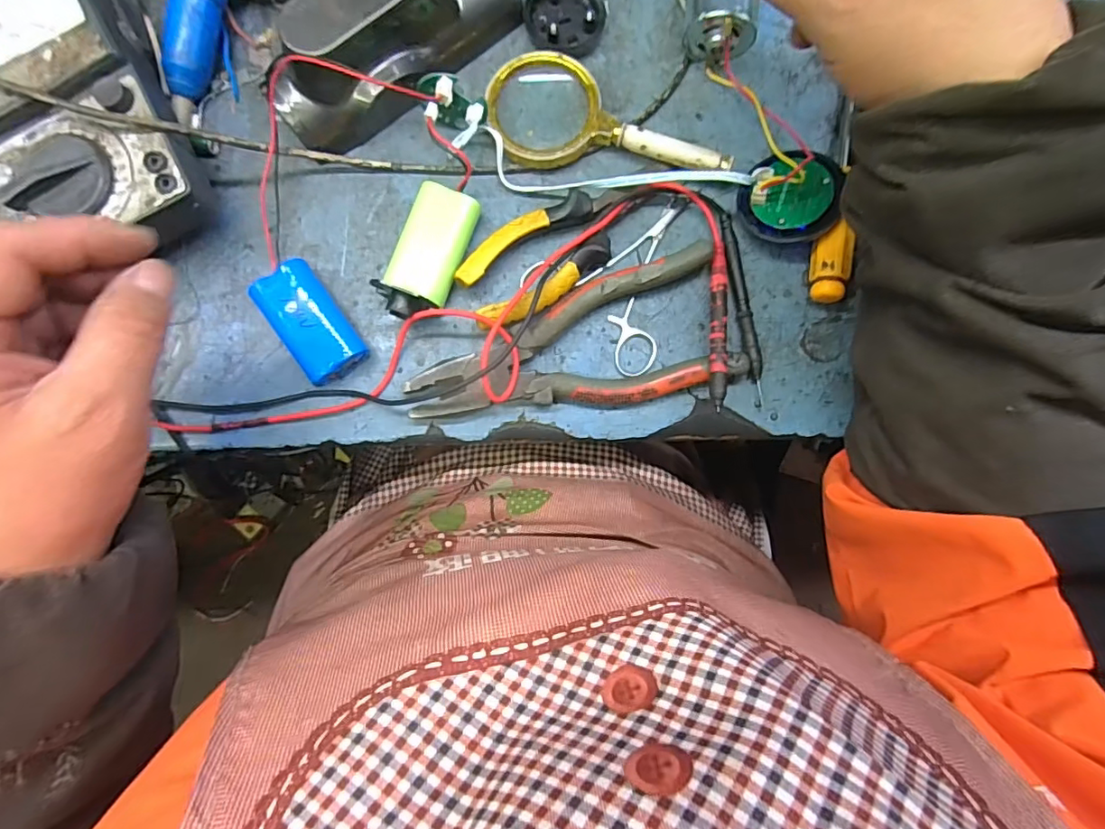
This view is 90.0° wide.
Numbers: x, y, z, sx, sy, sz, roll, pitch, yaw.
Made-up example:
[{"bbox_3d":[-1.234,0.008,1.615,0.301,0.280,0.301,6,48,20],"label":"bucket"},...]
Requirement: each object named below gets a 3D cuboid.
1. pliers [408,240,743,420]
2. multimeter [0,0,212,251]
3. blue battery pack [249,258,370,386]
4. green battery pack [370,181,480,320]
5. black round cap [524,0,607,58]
[{"bbox_3d":[0.010,-0.038,0.316,0.185,0.029,0.076,-14,82,-4],"label":"pliers"},{"bbox_3d":[-0.273,-0.170,0.299,0.114,0.049,0.175,-26,83,-6],"label":"multimeter"},{"bbox_3d":[-0.139,-0.053,0.317,0.036,0.022,0.067,-36,84,-7],"label":"blue battery pack"},{"bbox_3d":[-0.071,-0.090,0.319,0.035,0.025,0.077,21,81,1],"label":"green battery pack"},{"bbox_3d":[0.008,-0.242,0.334,0.048,0.013,0.038,8,81,-1],"label":"black round cap"}]

